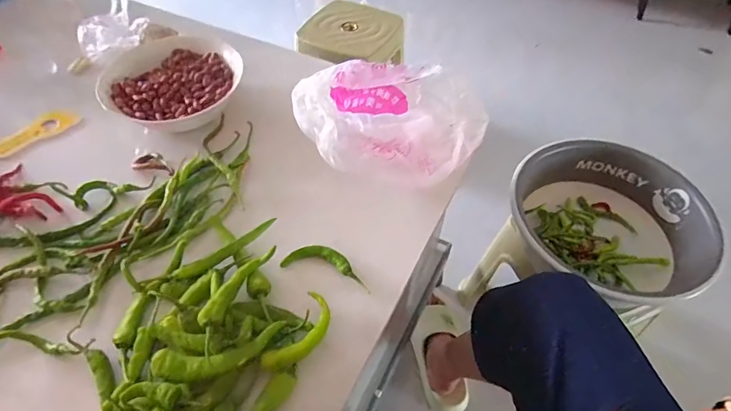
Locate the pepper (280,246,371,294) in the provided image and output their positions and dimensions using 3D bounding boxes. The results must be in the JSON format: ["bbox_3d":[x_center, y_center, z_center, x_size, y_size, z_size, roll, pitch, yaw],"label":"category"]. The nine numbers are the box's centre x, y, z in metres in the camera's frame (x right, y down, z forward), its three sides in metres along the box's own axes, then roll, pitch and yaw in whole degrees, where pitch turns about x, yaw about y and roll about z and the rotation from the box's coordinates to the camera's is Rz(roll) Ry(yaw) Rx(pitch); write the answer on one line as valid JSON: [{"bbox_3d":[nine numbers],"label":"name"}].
[{"bbox_3d":[-0.041,0.065,0.487,0.102,0.009,0.035,15,53,11],"label":"pepper"}]

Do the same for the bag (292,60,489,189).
[{"bbox_3d":[0.030,-0.106,0.563,0.230,0.105,0.142,5,52,3],"label":"bag"}]

